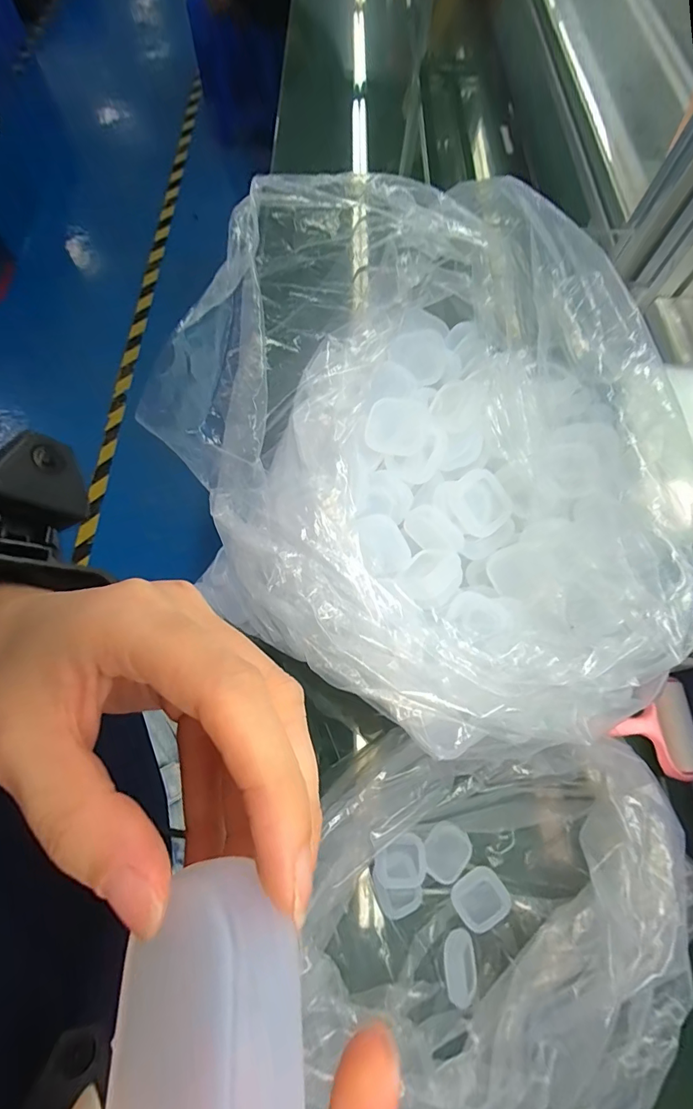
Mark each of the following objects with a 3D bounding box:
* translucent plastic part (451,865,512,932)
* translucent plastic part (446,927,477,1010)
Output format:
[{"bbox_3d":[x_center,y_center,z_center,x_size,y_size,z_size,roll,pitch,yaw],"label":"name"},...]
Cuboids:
[{"bbox_3d":[0.141,0.364,0.460,0.055,0.016,0.045,-38,71,2],"label":"translucent plastic part"},{"bbox_3d":[0.116,0.415,0.437,0.030,0.019,0.053,5,68,-1],"label":"translucent plastic part"}]

